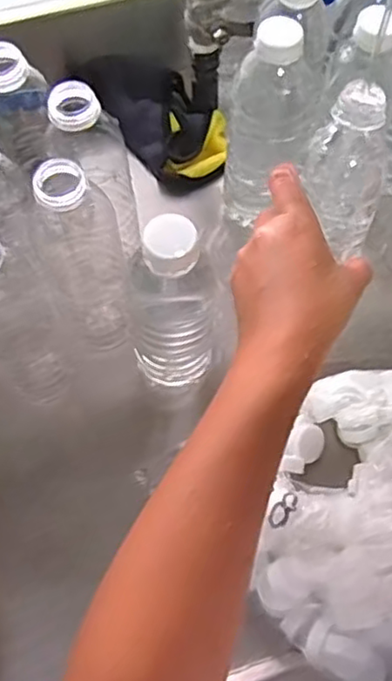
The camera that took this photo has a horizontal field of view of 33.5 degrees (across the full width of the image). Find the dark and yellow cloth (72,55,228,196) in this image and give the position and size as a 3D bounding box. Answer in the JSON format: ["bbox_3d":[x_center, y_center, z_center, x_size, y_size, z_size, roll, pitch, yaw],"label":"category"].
[{"bbox_3d":[-0.030,-0.219,0.643,0.092,0.071,0.147,-40,71,-16],"label":"dark and yellow cloth"}]

